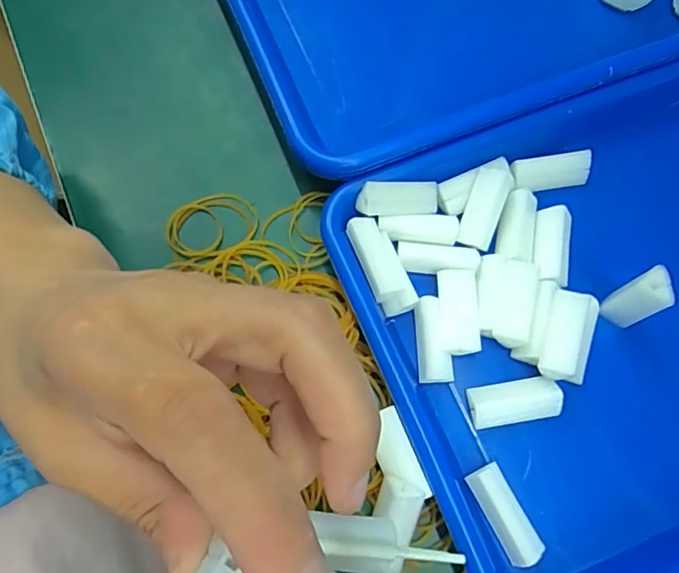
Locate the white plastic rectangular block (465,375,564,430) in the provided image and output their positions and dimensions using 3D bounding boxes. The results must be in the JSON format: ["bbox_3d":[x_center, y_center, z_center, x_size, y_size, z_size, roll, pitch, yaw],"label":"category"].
[{"bbox_3d":[0.090,0.059,0.273,0.044,0.012,0.021,-9,71,-4],"label":"white plastic rectangular block"}]

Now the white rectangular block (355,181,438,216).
[{"bbox_3d":[0.033,-0.050,0.301,0.047,0.009,0.019,-6,98,-24],"label":"white rectangular block"}]

